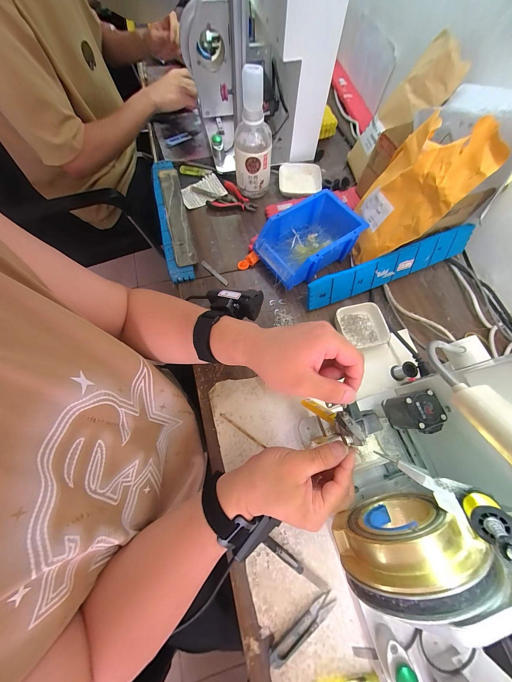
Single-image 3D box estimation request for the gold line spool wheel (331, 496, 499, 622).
[{"bbox_3d":[0.129,0.182,0.211,0.103,0.098,0.046,-18,72,-7],"label":"gold line spool wheel"}]

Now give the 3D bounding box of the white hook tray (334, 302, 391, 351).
[{"bbox_3d":[0.191,-0.026,0.438,0.084,0.032,0.079,-10,69,-6],"label":"white hook tray"}]

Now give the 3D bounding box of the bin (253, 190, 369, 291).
[{"bbox_3d":[0.102,-0.197,0.473,0.189,0.080,0.125,-33,73,-14],"label":"bin"}]

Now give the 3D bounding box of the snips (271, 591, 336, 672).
[{"bbox_3d":[0.061,0.367,0.304,0.101,0.007,0.023,-33,73,-14],"label":"snips"}]

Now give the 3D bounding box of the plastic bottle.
[{"bbox_3d":[-0.005,-0.421,0.498,0.077,0.210,0.090,4,69,0],"label":"plastic bottle"}]

